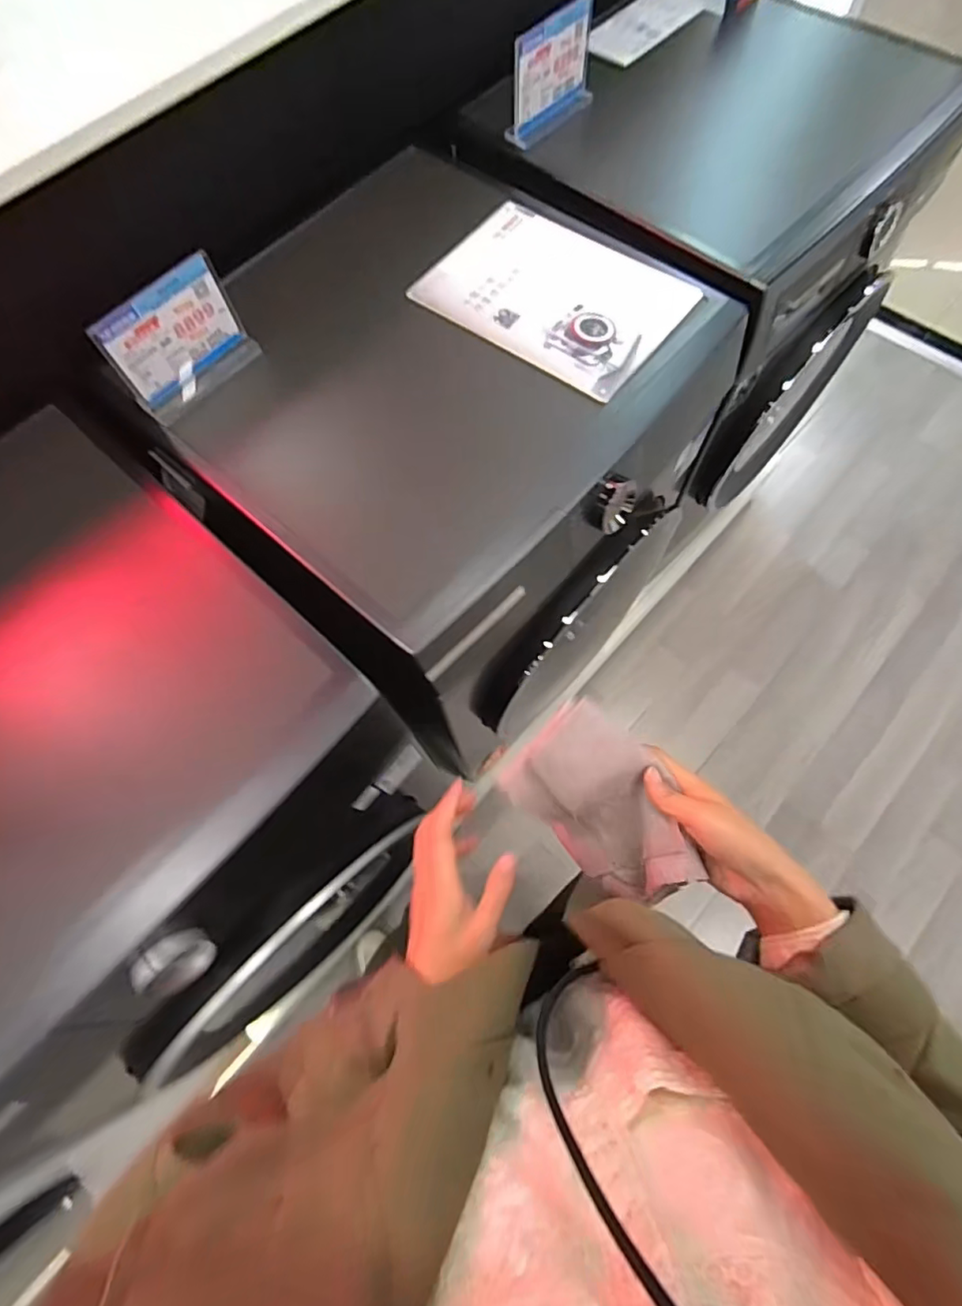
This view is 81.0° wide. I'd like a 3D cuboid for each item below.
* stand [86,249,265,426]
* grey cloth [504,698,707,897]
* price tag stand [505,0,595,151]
[{"bbox_3d":[-0.338,-0.351,0.637,0.024,0.121,0.153,41,76,15],"label":"stand"},{"bbox_3d":[0.096,0.117,0.435,0.141,0.090,0.088,40,77,12],"label":"grey cloth"},{"bbox_3d":[0.098,-0.802,0.789,0.155,0.121,0.032,-42,74,-13],"label":"price tag stand"}]

